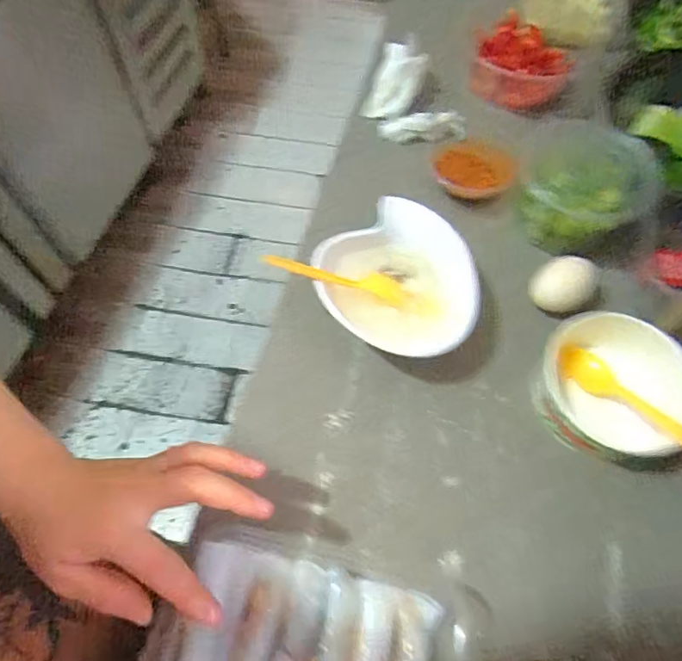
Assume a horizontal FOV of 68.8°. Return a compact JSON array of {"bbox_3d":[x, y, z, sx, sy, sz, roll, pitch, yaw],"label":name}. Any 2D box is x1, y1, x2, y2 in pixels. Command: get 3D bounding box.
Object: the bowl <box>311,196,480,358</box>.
[{"bbox_3d":[0.049,-0.037,0.408,0.123,0.049,0.123,0,63,0],"label":"bowl"}]

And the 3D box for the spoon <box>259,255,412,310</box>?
[{"bbox_3d":[-0.002,-0.040,0.392,0.124,0.007,0.025,12,60,-22],"label":"spoon"}]

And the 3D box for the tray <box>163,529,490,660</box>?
[{"bbox_3d":[-0.009,0.194,0.297,0.176,0.044,0.112,11,63,6],"label":"tray"}]

